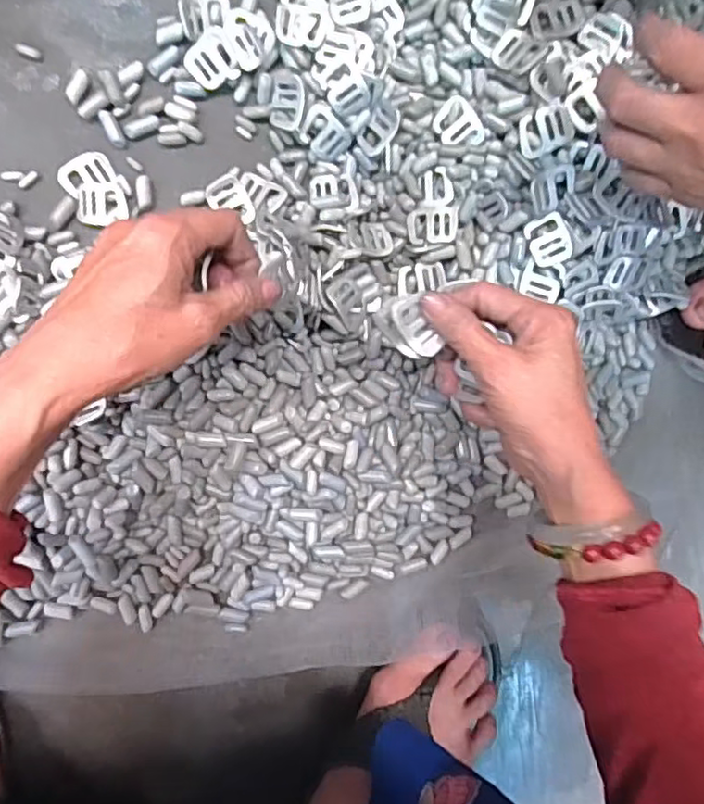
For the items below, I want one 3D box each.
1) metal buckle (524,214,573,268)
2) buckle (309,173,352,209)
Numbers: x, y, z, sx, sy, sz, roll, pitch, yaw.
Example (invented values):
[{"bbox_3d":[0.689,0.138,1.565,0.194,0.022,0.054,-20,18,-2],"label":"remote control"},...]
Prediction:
[{"bbox_3d":[0.130,-0.106,0.411,0.025,0.006,0.033,-22,95,21],"label":"metal buckle"},{"bbox_3d":[-0.014,-0.141,0.422,0.028,0.008,0.024,0,95,-10],"label":"buckle"}]

